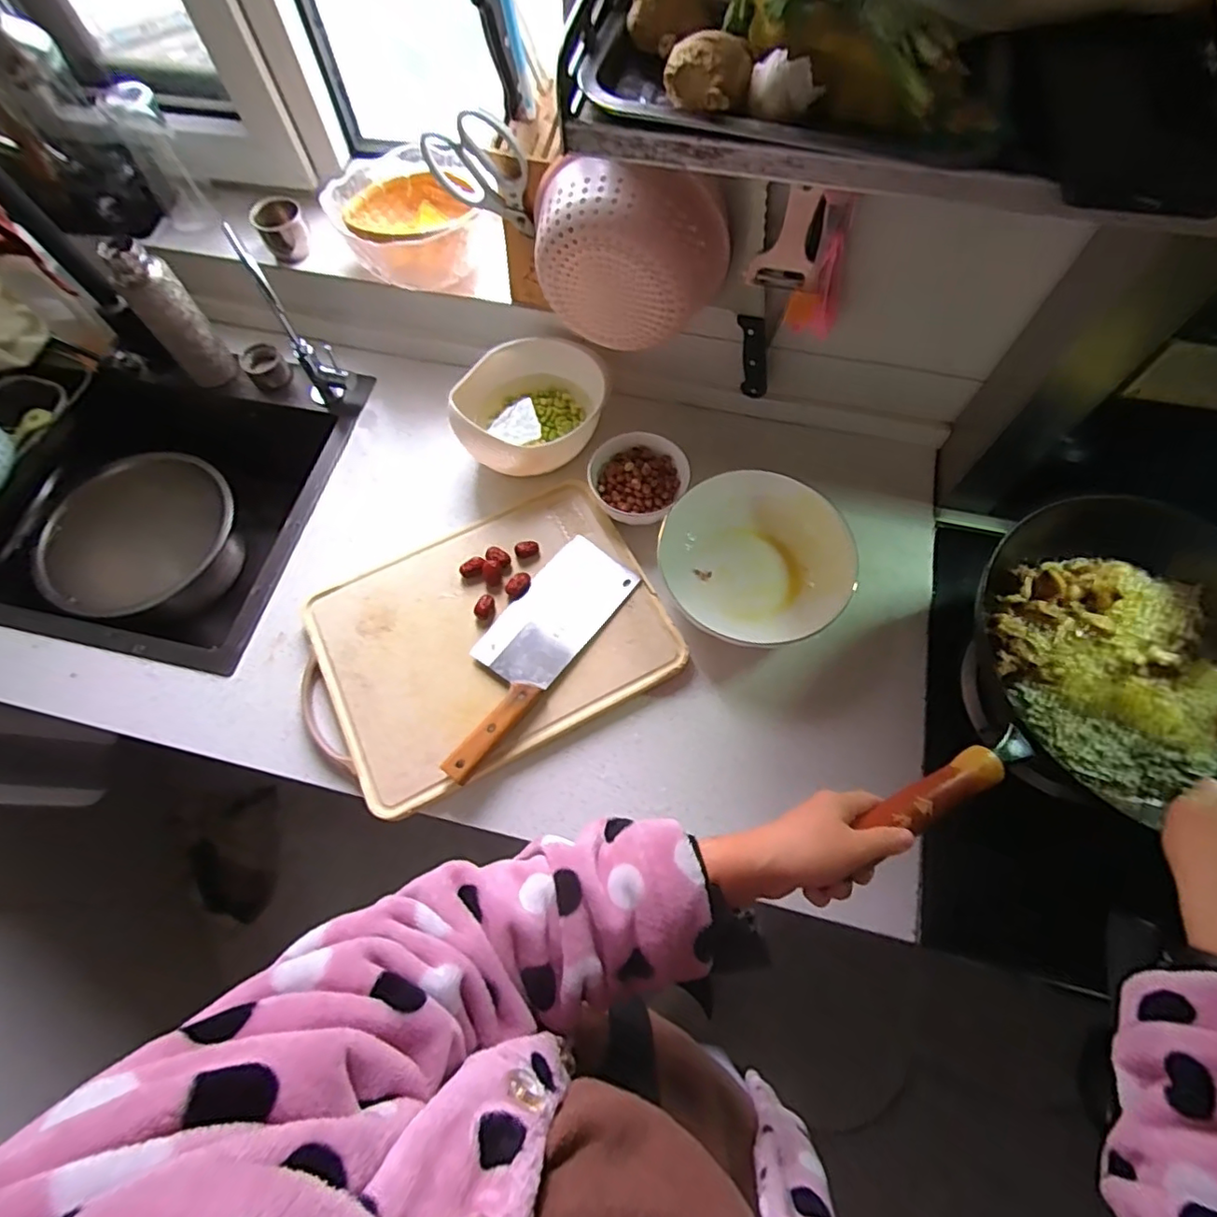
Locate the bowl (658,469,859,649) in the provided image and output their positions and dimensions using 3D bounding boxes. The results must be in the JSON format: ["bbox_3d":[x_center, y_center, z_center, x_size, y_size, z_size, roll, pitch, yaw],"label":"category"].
[{"bbox_3d":[0.164,-0.056,0.677,0.205,0.065,0.176,7,67,5],"label":"bowl"}]

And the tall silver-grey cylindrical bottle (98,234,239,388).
[{"bbox_3d":[-0.564,-0.377,0.782,0.067,0.176,0.056,-37,71,-13],"label":"tall silver-grey cylindrical bottle"}]

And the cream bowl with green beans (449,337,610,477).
[{"bbox_3d":[-0.097,-0.251,0.742,0.185,0.081,0.173,-1,67,1],"label":"cream bowl with green beans"}]

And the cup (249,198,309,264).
[{"bbox_3d":[-0.437,-0.510,0.807,0.057,0.061,0.058,-1,67,1],"label":"cup"}]

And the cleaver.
[{"bbox_3d":[-0.090,0.040,0.657,0.097,0.035,0.293,35,72,15],"label":"cleaver"}]

